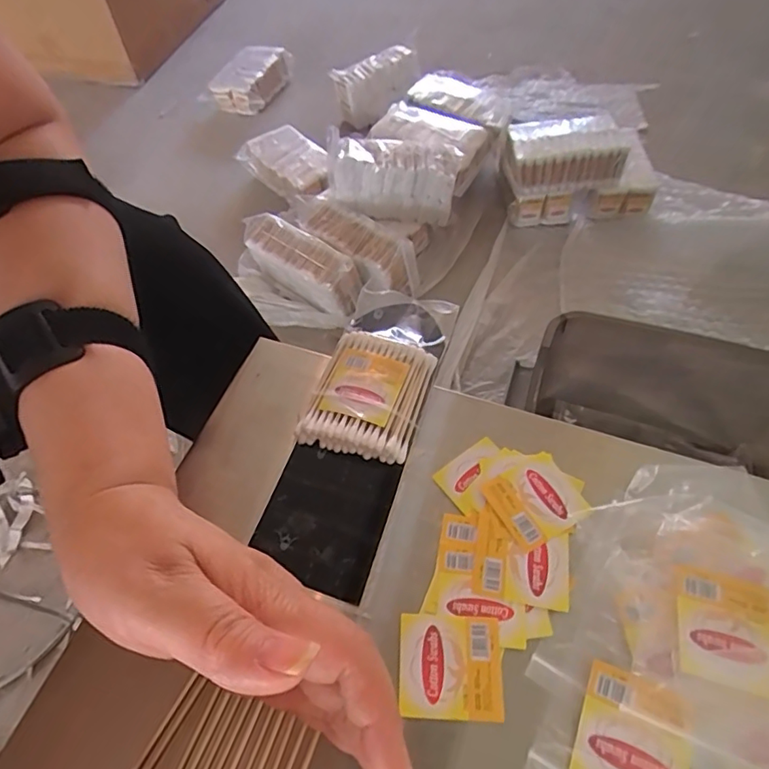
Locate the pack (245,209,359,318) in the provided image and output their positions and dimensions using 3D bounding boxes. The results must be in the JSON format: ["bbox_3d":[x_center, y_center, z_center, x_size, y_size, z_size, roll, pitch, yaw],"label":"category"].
[{"bbox_3d":[-0.144,-0.208,0.915,0.225,0.093,0.083,32,64,22],"label":"pack"}]

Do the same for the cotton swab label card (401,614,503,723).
[{"bbox_3d":[0.028,0.120,0.224,0.042,0.004,0.039,1,57,3],"label":"cotton swab label card"}]

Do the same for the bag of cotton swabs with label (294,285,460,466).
[{"bbox_3d":[-0.001,-0.012,0.309,0.060,0.018,0.117,14,58,12],"label":"bag of cotton swabs with label"}]

